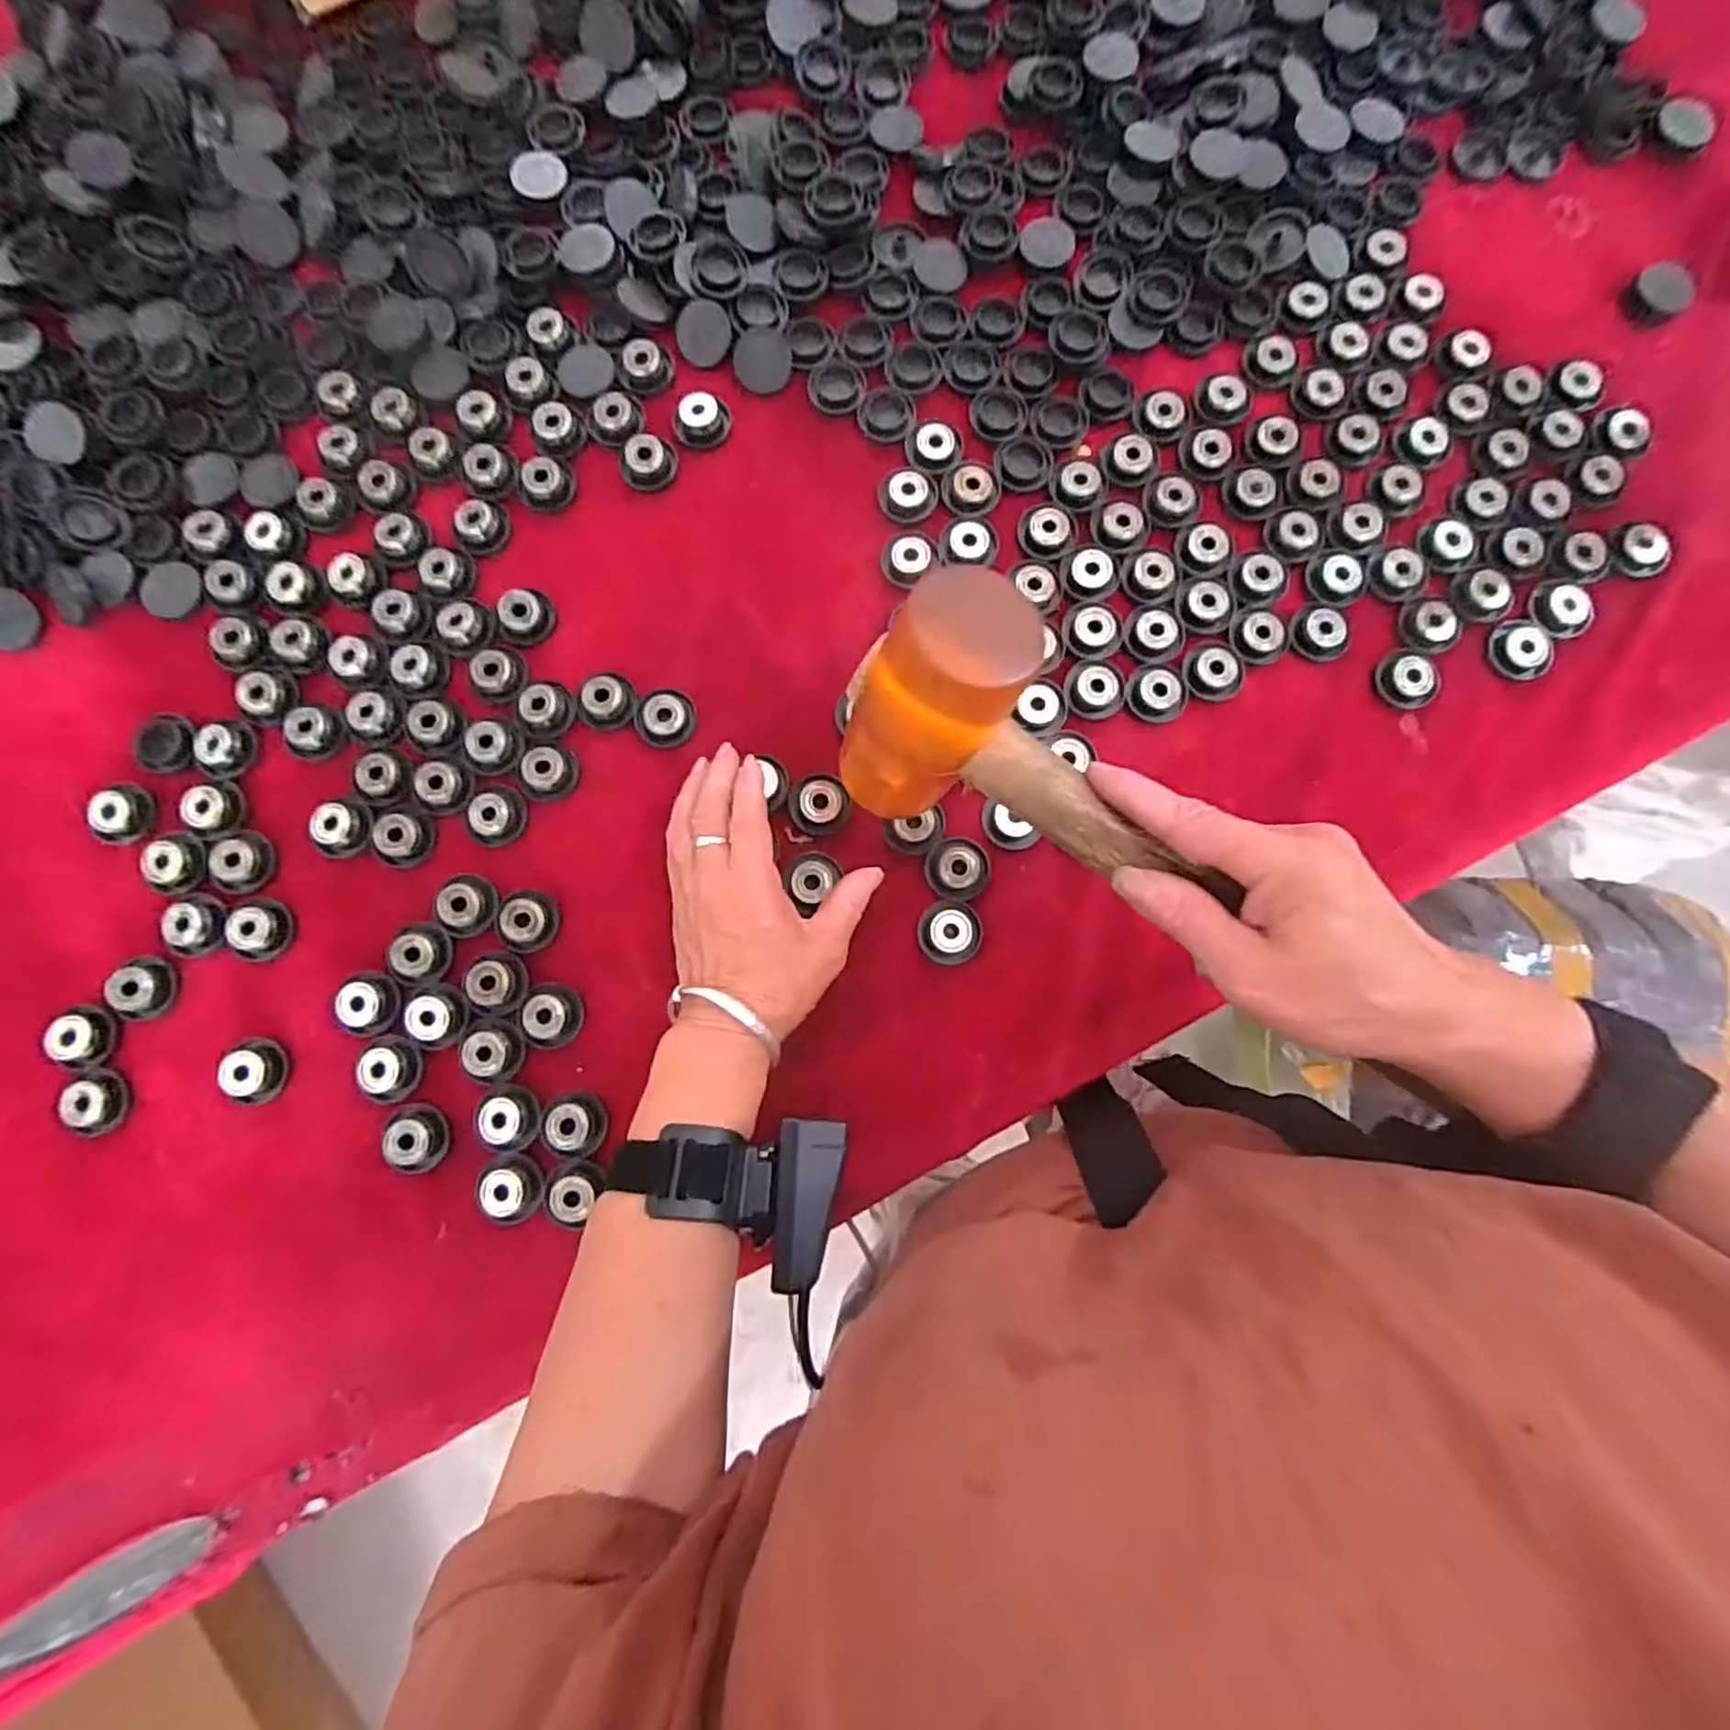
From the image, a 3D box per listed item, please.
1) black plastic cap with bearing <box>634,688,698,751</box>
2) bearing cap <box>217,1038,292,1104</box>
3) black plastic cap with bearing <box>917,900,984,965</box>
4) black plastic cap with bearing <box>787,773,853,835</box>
[{"bbox_3d":[-0.110,-0.080,0.398,0.032,0.011,0.030,4,83,0],"label":"black plastic cap with bearing"},{"bbox_3d":[-0.313,0.106,0.373,0.026,0.015,0.032,18,83,2],"label":"bearing cap"},{"bbox_3d":[0.045,0.035,0.382,0.033,0.009,0.033,0,83,0],"label":"black plastic cap with bearing"},{"bbox_3d":[-0.025,-0.033,0.390,0.032,0.005,0.032,0,83,0],"label":"black plastic cap with bearing"}]

